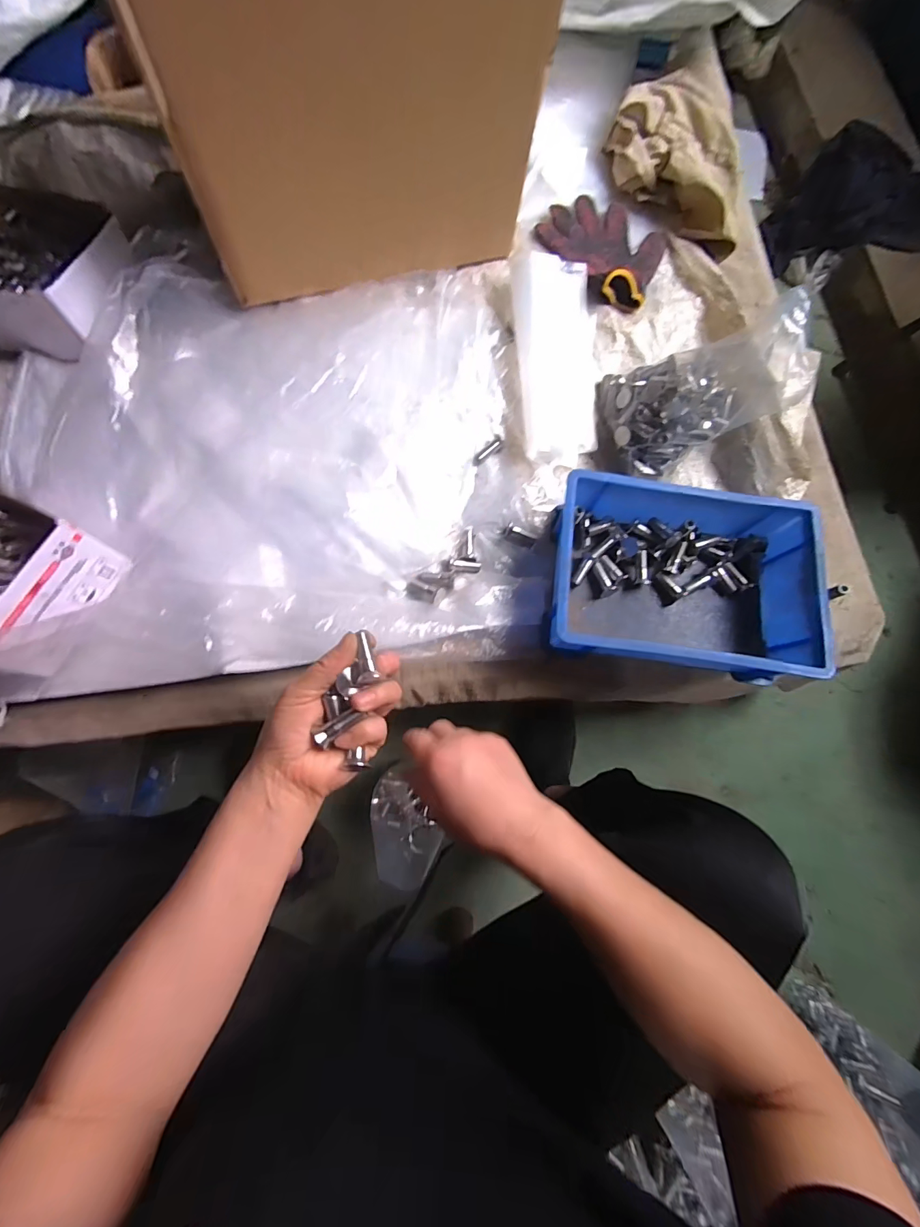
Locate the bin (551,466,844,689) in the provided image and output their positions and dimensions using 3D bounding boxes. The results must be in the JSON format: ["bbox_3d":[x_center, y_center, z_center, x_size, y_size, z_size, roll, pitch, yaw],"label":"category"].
[{"bbox_3d":[0.211,-0.033,0.431,0.241,0.077,0.170,10,79,-2],"label":"bin"}]

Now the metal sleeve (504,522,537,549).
[{"bbox_3d":[0.065,-0.083,0.476,0.036,0.012,0.016,24,80,-15],"label":"metal sleeve"}]

